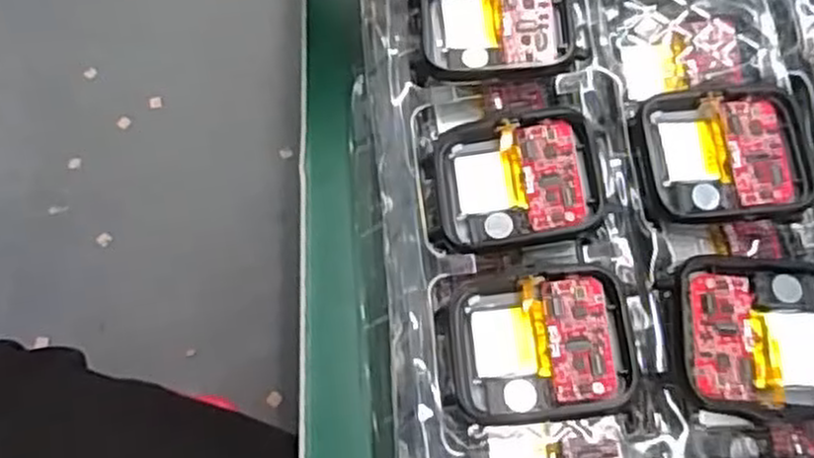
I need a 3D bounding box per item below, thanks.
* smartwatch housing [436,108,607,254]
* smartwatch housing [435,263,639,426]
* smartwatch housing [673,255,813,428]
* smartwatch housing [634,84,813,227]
[{"bbox_3d":[0.030,-0.014,0.205,0.041,0.006,0.037,-6,70,-3],"label":"smartwatch housing"},{"bbox_3d":[0.031,0.027,0.187,0.045,0.009,0.037,-5,68,-1],"label":"smartwatch housing"},{"bbox_3d":[0.085,0.026,0.185,0.041,0.005,0.039,2,70,0],"label":"smartwatch housing"},{"bbox_3d":[0.086,-0.019,0.206,0.045,0.007,0.037,-4,70,-2],"label":"smartwatch housing"}]

